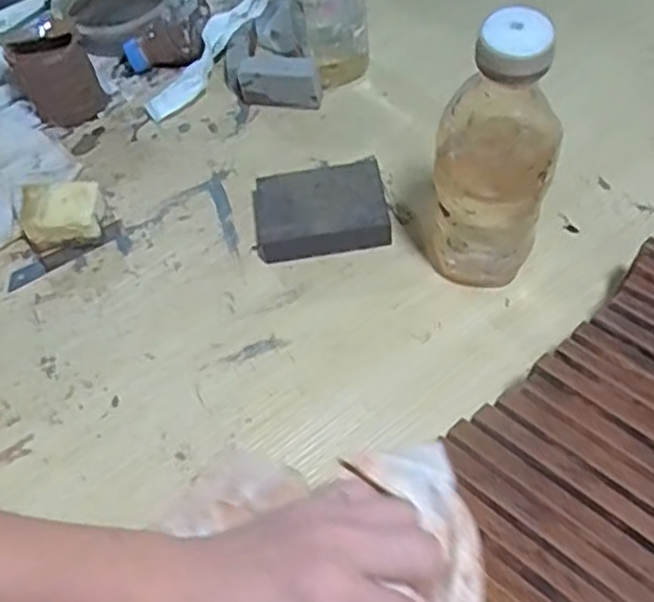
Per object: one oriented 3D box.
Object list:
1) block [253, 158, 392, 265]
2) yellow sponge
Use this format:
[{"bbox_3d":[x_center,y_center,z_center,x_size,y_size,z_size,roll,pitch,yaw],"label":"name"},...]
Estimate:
[{"bbox_3d":[-0.005,-0.069,0.564,0.099,0.023,0.076,-8,57,-1],"label":"block"},{"bbox_3d":[-0.209,-0.068,0.582,0.058,0.028,0.046,-9,57,-1],"label":"yellow sponge"}]

